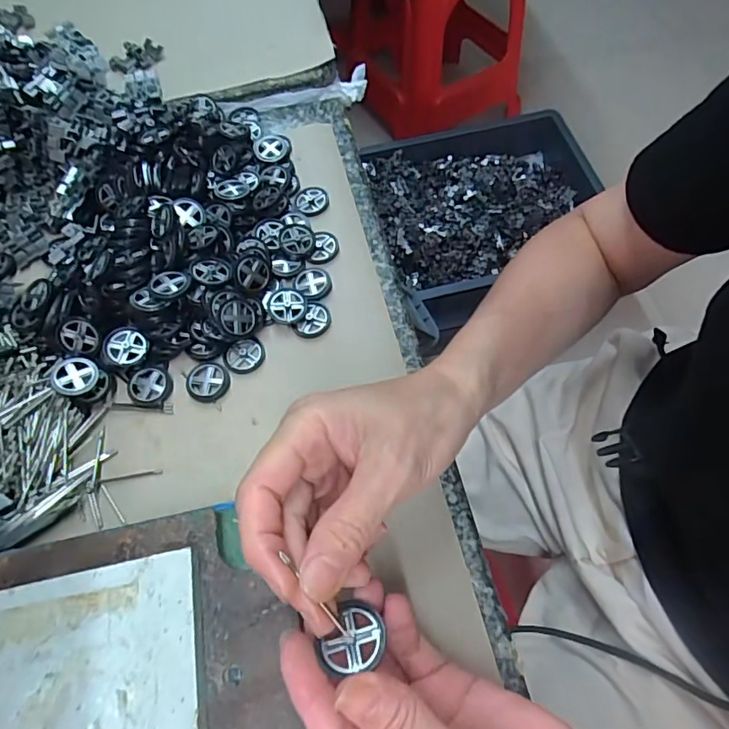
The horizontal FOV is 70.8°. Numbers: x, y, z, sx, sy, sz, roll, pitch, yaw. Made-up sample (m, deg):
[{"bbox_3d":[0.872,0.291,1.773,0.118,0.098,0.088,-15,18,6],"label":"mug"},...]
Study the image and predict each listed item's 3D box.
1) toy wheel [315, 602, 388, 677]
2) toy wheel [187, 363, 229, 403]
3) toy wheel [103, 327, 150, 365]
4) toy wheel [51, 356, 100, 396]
[{"bbox_3d":[-0.005,0.108,0.201,0.023,0.008,0.027,30,67,17],"label":"toy wheel"},{"bbox_3d":[-0.104,0.012,0.338,0.027,0.005,0.026,-1,62,2],"label":"toy wheel"},{"bbox_3d":[-0.157,-0.011,0.336,0.027,0.008,0.027,2,72,-7],"label":"toy wheel"},{"bbox_3d":[-0.186,0.008,0.331,0.027,0.010,0.027,-1,62,2],"label":"toy wheel"}]

